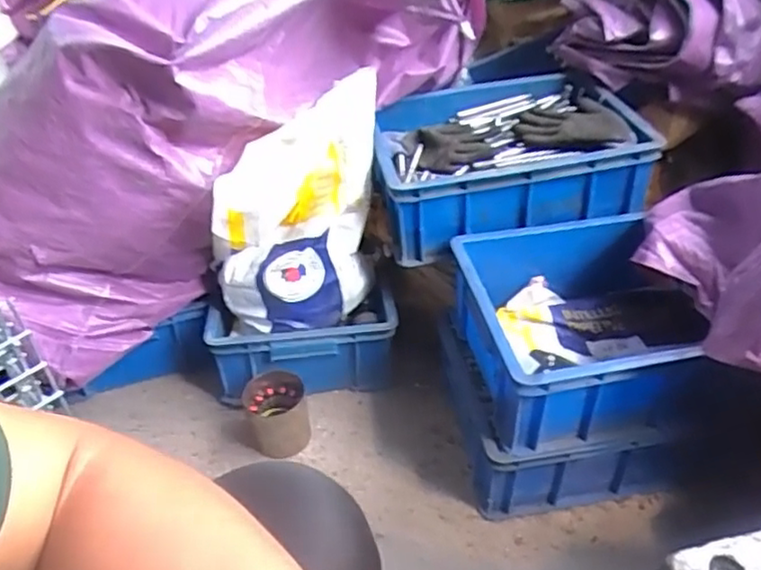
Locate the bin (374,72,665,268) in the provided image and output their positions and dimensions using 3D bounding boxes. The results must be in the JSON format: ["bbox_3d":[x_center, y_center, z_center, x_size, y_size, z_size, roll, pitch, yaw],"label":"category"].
[{"bbox_3d":[0.186,-0.209,1.068,0.396,0.151,0.316,-6,40,-6],"label":"bin"}]

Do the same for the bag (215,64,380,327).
[{"bbox_3d":[-0.109,-0.083,0.941,0.259,0.326,0.121,-13,41,-14],"label":"bag"}]

